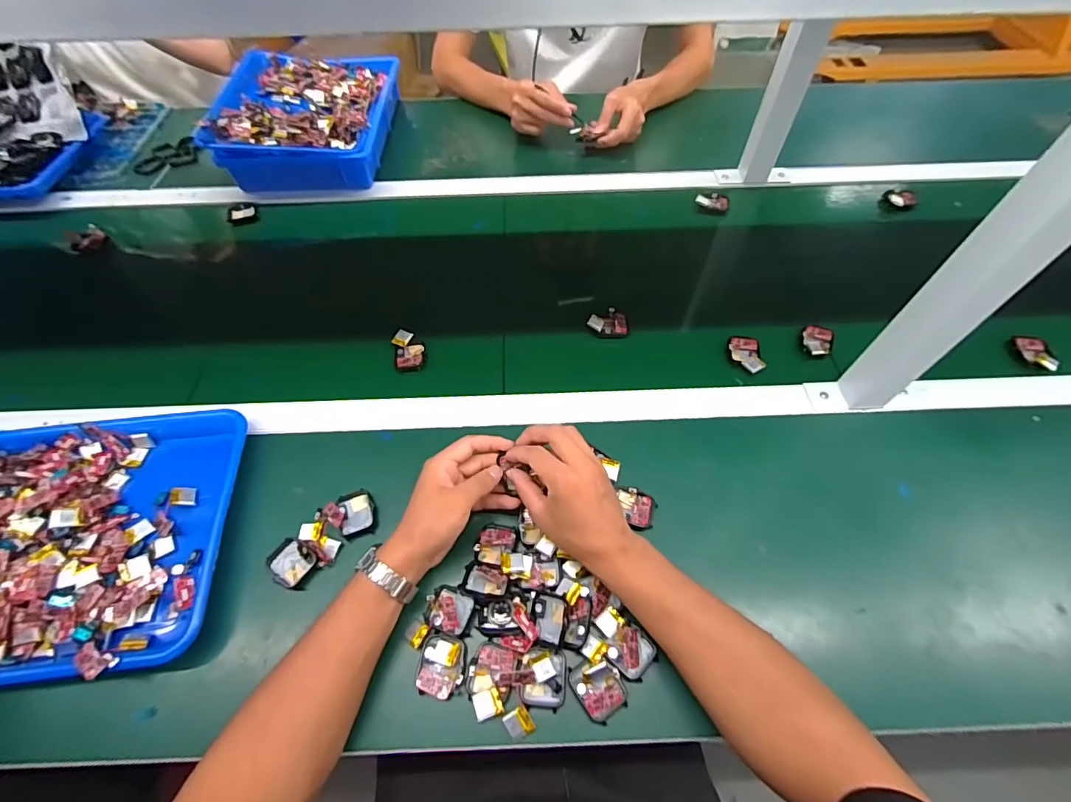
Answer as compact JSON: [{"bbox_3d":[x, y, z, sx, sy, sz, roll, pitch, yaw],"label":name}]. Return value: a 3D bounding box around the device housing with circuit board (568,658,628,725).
[{"bbox_3d":[0.054,0.242,0.399,0.038,0.019,0.046,-33,63,-18],"label":"device housing with circuit board"}]

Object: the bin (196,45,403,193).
[{"bbox_3d":[-0.396,-0.510,0.835,0.259,0.084,0.333,-2,58,-1],"label":"bin"}]

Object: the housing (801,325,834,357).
[{"bbox_3d":[0.358,-0.077,0.600,0.036,0.008,0.050,21,60,14],"label":"housing"}]

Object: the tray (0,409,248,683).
[{"bbox_3d":[-0.478,0.134,0.461,0.348,0.046,0.263,-8,58,-4],"label":"tray"}]

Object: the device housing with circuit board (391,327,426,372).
[{"bbox_3d":[-0.161,-0.066,0.601,0.037,0.014,0.062,-12,58,-7],"label":"device housing with circuit board"}]

